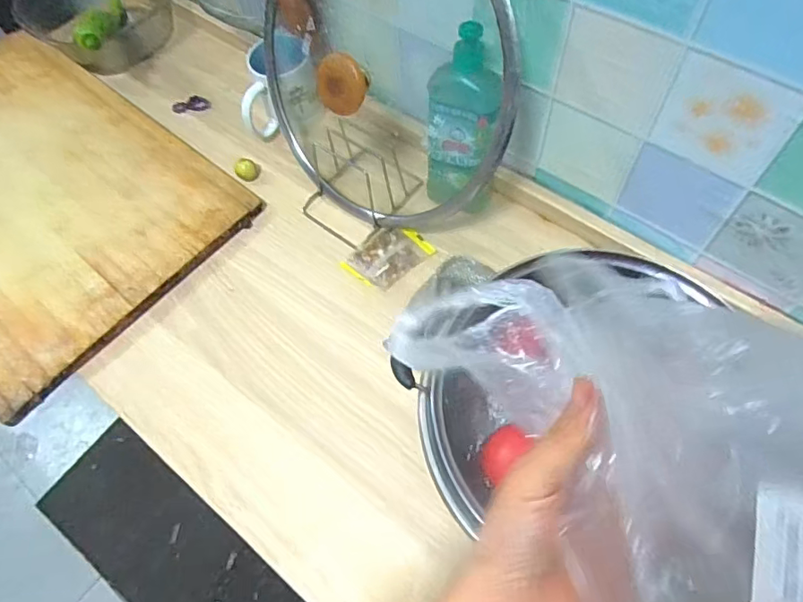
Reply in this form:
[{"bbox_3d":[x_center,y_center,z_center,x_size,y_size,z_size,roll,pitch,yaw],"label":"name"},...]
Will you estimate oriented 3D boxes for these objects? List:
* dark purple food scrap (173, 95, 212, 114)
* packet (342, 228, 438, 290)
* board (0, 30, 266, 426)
[{"bbox_3d":[-0.306,-0.287,0.781,0.056,0.014,0.025,-6,62,1],"label":"dark purple food scrap"},{"bbox_3d":[-0.018,-0.054,0.635,0.091,0.011,0.068,-39,66,-16],"label":"packet"},{"bbox_3d":[-0.509,-0.155,0.723,0.573,0.028,0.365,36,69,20],"label":"board"}]

